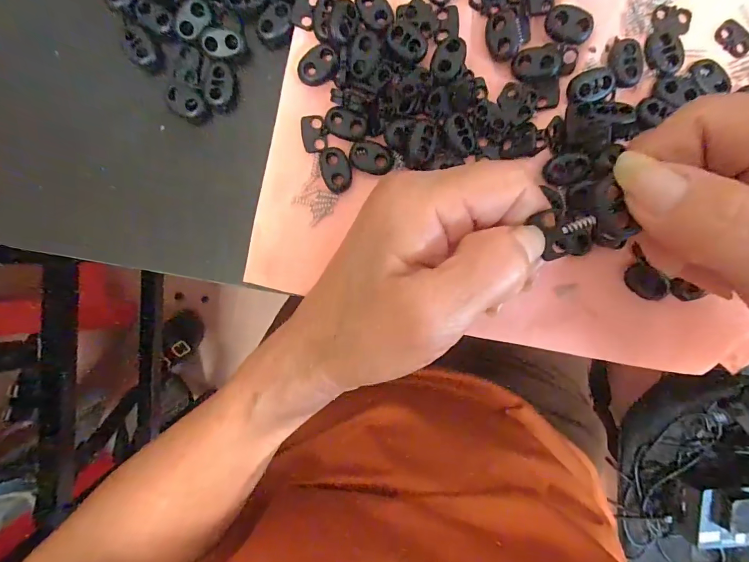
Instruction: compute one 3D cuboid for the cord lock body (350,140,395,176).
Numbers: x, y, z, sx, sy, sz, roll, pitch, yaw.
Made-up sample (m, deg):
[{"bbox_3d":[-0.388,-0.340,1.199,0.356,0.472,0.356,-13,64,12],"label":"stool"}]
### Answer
[{"bbox_3d":[-0.001,-0.061,0.192,0.022,0.004,0.014,21,94,0],"label":"cord lock body"}]

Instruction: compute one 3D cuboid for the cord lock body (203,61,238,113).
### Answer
[{"bbox_3d":[-0.076,-0.096,0.192,0.014,0.005,0.022,6,94,1],"label":"cord lock body"}]

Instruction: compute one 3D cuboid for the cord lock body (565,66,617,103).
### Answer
[{"bbox_3d":[0.102,-0.091,0.183,0.021,0.007,0.014,-19,93,2],"label":"cord lock body"}]

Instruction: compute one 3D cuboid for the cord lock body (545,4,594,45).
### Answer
[{"bbox_3d":[0.092,-0.121,0.183,0.022,0.004,0.015,28,94,-1],"label":"cord lock body"}]

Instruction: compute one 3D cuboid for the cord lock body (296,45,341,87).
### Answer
[{"bbox_3d":[-0.027,-0.104,0.186,0.021,0.004,0.016,-28,93,3],"label":"cord lock body"}]

